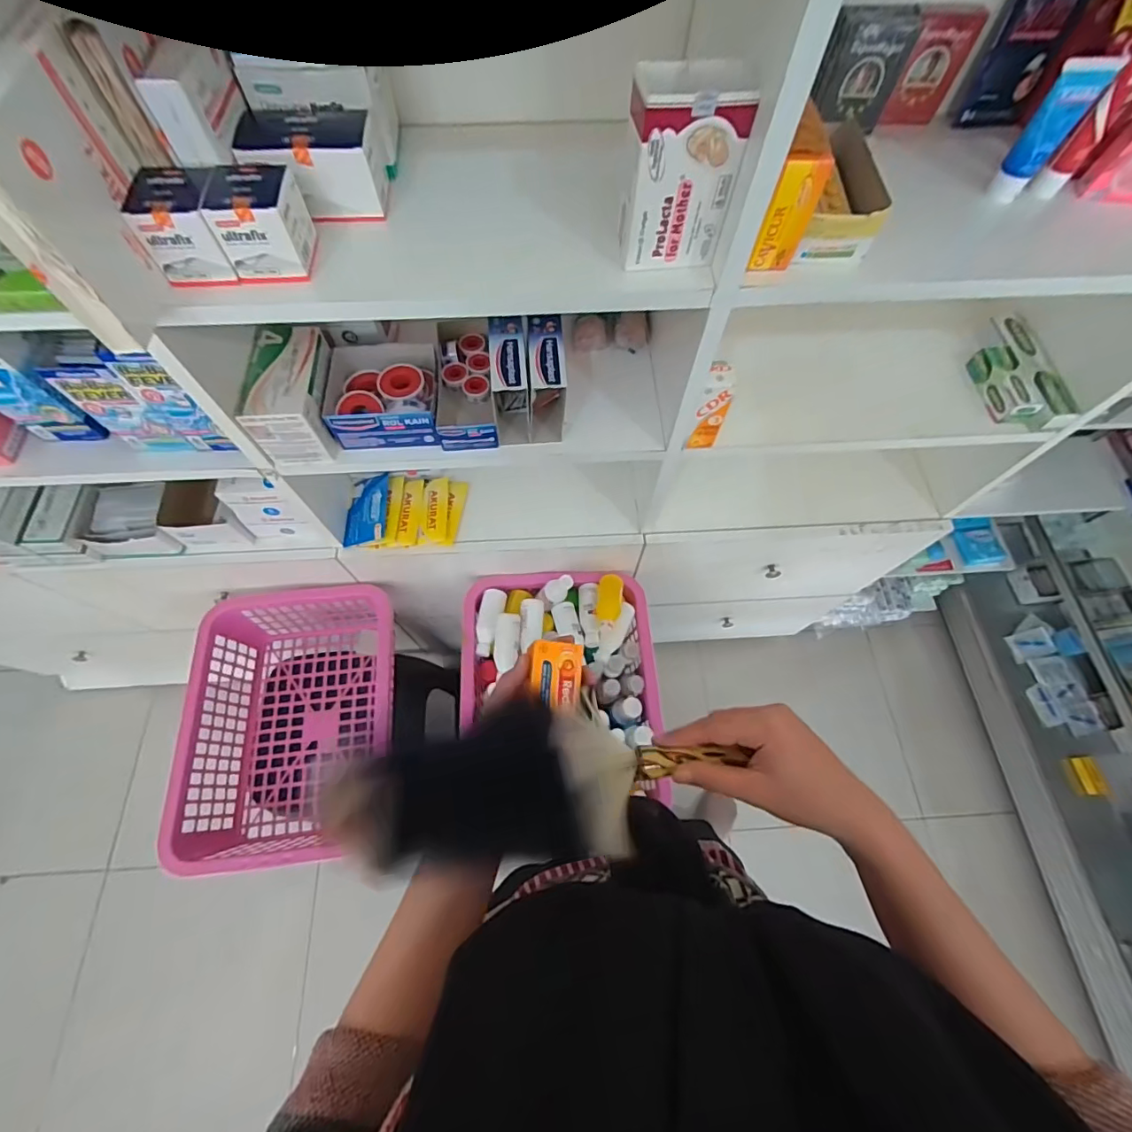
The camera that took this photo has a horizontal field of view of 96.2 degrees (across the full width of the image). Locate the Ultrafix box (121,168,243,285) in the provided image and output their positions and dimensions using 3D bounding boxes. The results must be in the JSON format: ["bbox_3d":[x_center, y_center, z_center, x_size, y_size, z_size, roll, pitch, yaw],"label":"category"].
[{"bbox_3d":[-0.300,-0.271,0.403,0.053,0.056,0.068,-11,66,-6],"label":"Ultrafix box"}]

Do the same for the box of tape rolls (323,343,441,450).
[{"bbox_3d":[-0.216,-0.207,0.614,0.125,0.049,0.121,-3,65,-3],"label":"box of tape rolls"}]

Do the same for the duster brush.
[{"bbox_3d":[-0.019,0.157,0.368,0.267,0.105,0.095,-4,65,-8],"label":"duster brush"}]

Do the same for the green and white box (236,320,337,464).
[{"bbox_3d":[-0.313,-0.198,0.594,0.073,0.087,0.132,-3,65,-2],"label":"green and white box"}]

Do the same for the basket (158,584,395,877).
[{"bbox_3d":[-0.437,0.244,0.848,0.302,0.151,0.416,-7,66,-4],"label":"basket"}]

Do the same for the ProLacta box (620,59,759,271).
[{"bbox_3d":[0.084,-0.297,0.383,0.082,0.116,0.044,-1,65,-2],"label":"ProLacta box"}]

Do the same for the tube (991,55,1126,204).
[{"bbox_3d":[0.412,-0.372,0.435,0.029,0.099,0.030,-34,70,-15],"label":"tube"}]

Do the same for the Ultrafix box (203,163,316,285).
[{"bbox_3d":[-0.240,-0.274,0.404,0.054,0.060,0.061,-1,65,-1],"label":"Ultrafix box"}]

